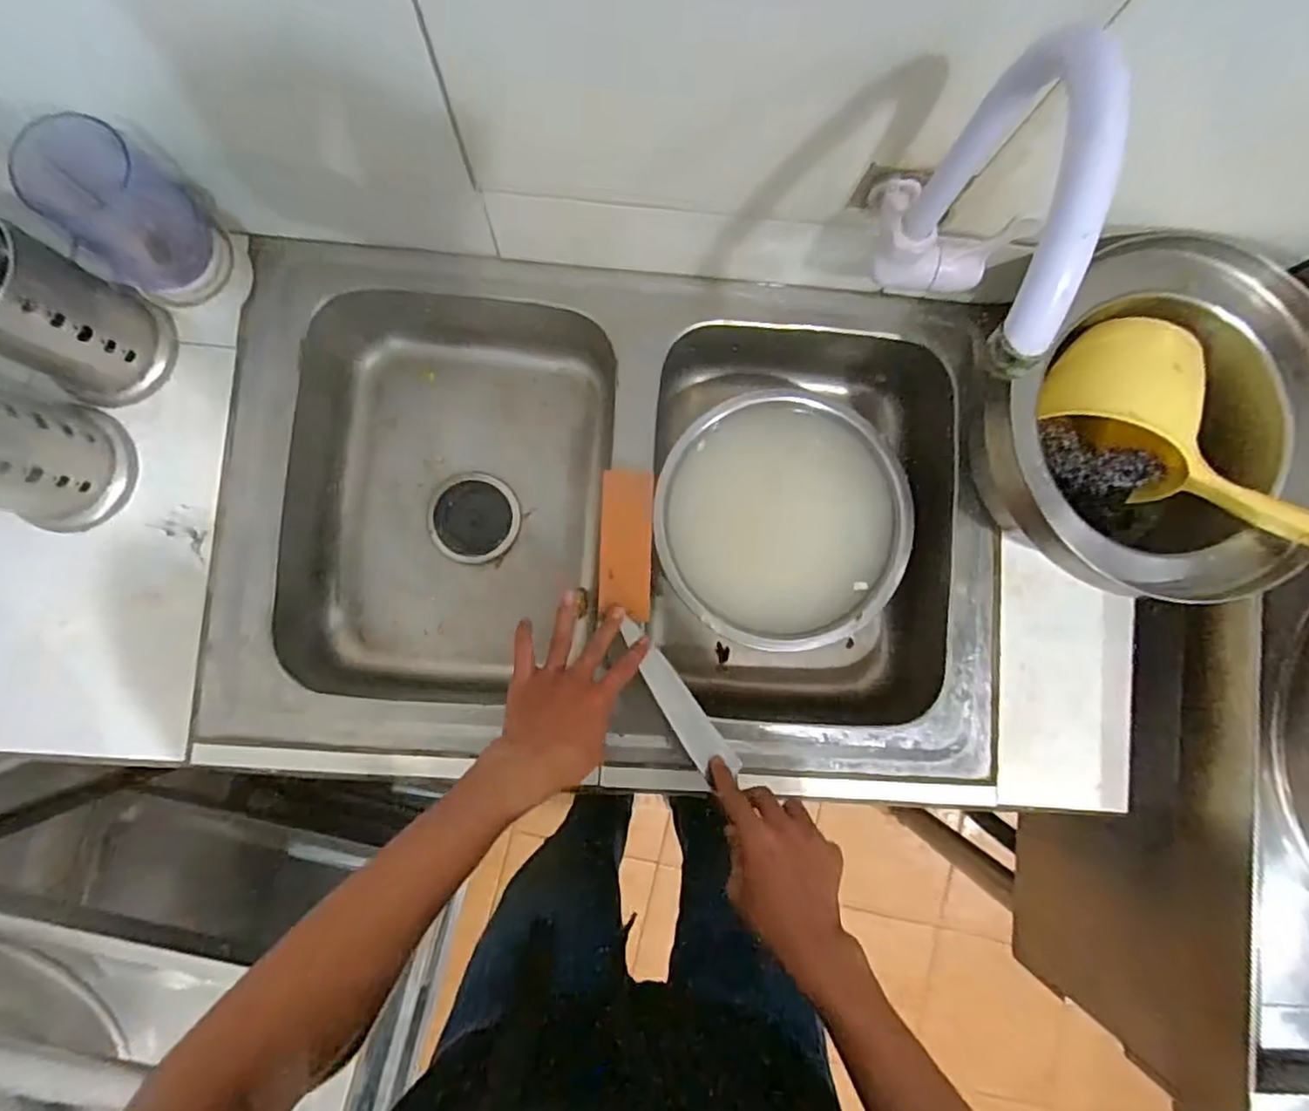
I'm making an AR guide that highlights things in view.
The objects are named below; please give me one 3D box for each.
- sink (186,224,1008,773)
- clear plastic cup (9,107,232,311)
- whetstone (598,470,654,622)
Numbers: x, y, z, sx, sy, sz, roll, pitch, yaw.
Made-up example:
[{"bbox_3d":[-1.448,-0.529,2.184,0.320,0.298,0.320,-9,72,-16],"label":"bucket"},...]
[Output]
[{"bbox_3d":[-0.034,-0.031,0.736,0.778,0.160,0.511,4,86,-4],"label":"sink"},{"bbox_3d":[-0.441,-0.284,0.554,0.079,0.158,0.080,0,86,-5],"label":"clear plastic cup"},{"bbox_3d":[-0.027,-0.011,0.647,0.051,0.017,0.146,2,80,-4],"label":"whetstone"}]

